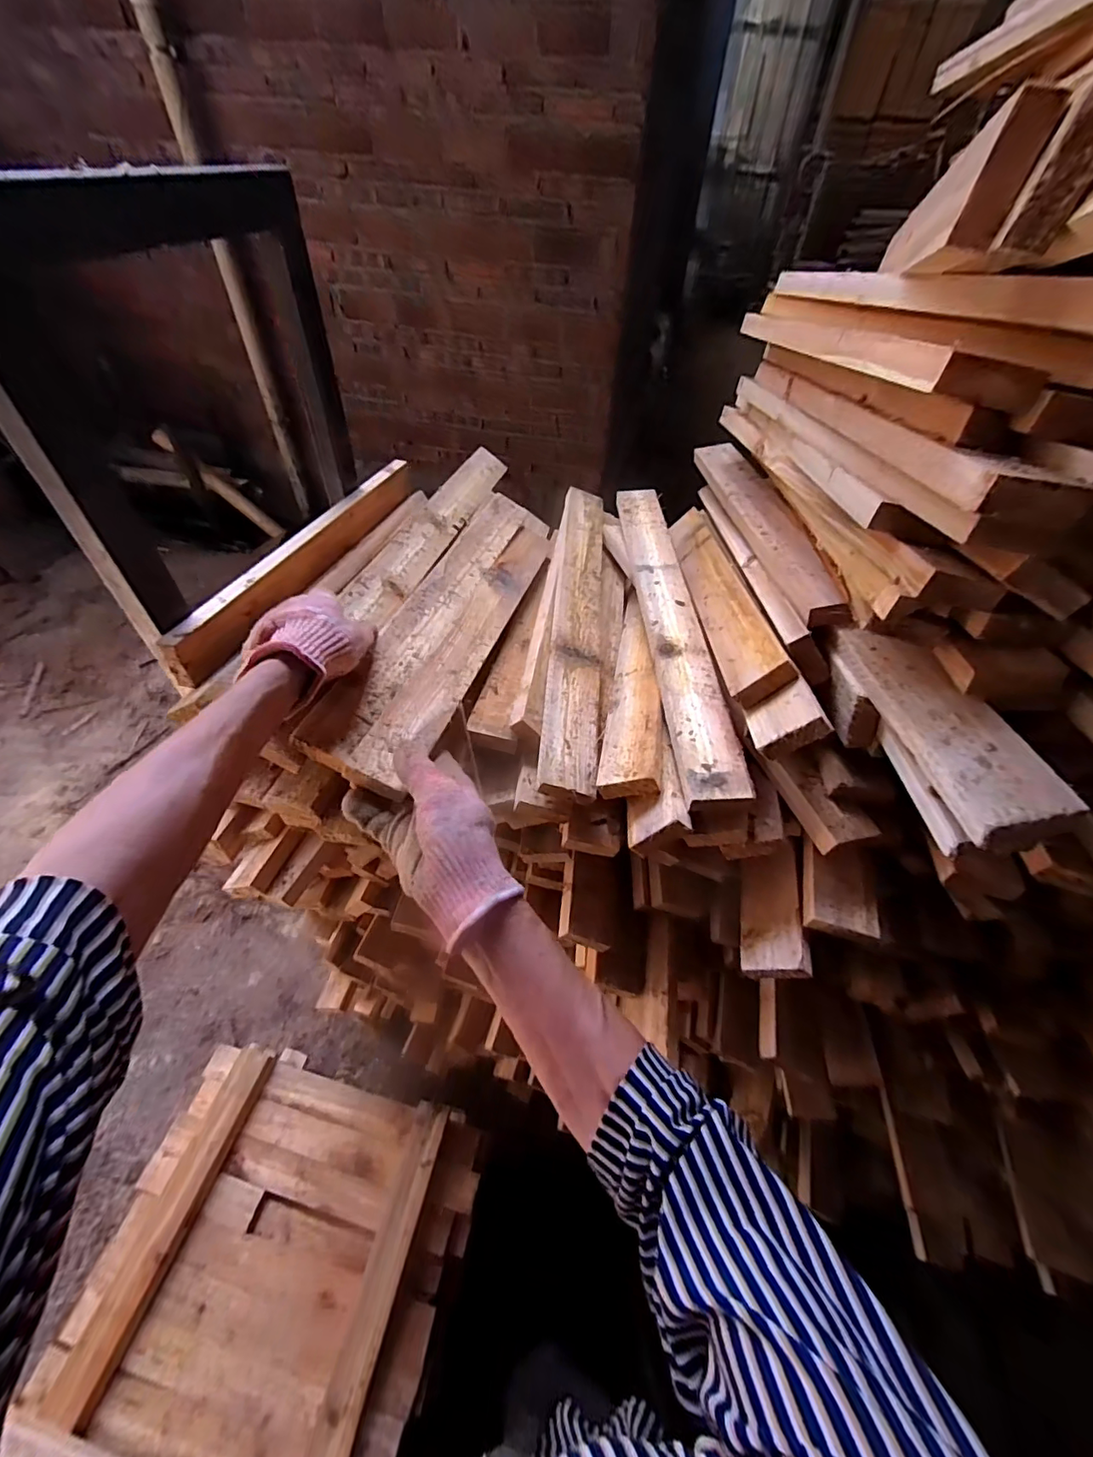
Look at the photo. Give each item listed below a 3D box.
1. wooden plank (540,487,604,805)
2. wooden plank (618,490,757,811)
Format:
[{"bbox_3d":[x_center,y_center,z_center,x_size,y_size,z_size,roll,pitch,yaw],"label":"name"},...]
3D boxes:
[{"bbox_3d":[0.037,-0.138,0.605,0.062,0.023,0.501,15,50,-12],"label":"wooden plank"},{"bbox_3d":[0.132,-0.129,0.575,0.057,0.030,0.488,0,49,-3],"label":"wooden plank"}]

